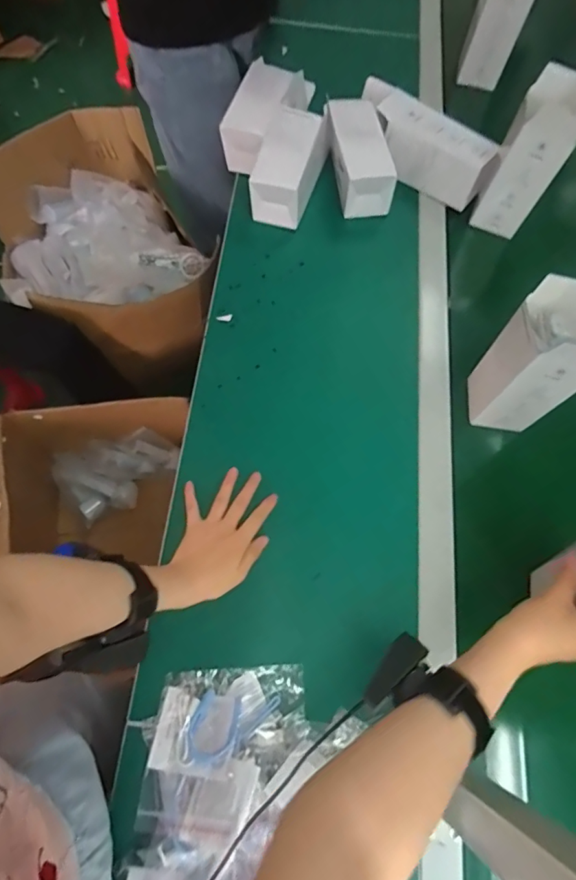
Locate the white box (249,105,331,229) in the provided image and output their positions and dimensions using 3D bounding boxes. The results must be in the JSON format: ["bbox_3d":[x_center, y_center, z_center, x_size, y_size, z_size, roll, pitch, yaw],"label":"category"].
[{"bbox_3d":[0.007,-0.431,0.744,0.088,0.068,0.187,15,68,6],"label":"white box"}]

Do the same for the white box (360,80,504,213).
[{"bbox_3d":[0.208,-0.472,0.768,0.242,0.092,0.070,38,72,14],"label":"white box"}]

